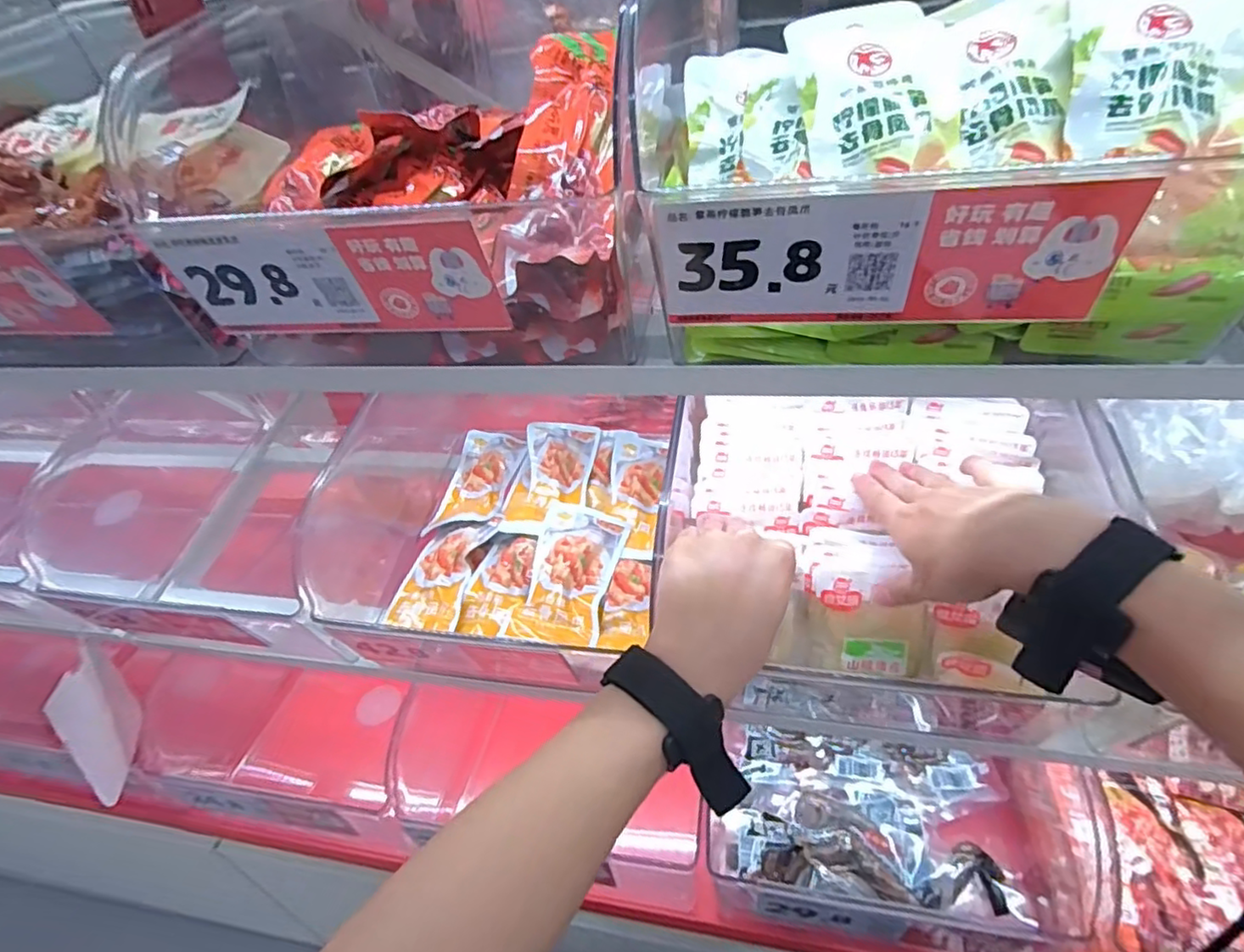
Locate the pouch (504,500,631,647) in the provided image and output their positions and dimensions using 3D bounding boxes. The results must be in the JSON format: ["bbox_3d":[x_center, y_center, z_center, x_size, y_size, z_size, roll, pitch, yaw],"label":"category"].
[{"bbox_3d":[-0.040,0.071,0.489,0.065,0.024,0.126,4,39,14],"label":"pouch"}]

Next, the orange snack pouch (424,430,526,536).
[{"bbox_3d":[-0.137,0.005,0.592,0.067,0.024,0.130,2,38,11],"label":"orange snack pouch"}]

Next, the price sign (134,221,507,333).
[{"bbox_3d":[-0.141,-0.095,0.300,0.166,0.062,0.004,2,56,13],"label":"price sign"}]

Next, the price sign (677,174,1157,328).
[{"bbox_3d":[0.102,-0.084,0.246,0.165,0.058,0.004,3,54,13],"label":"price sign"}]

